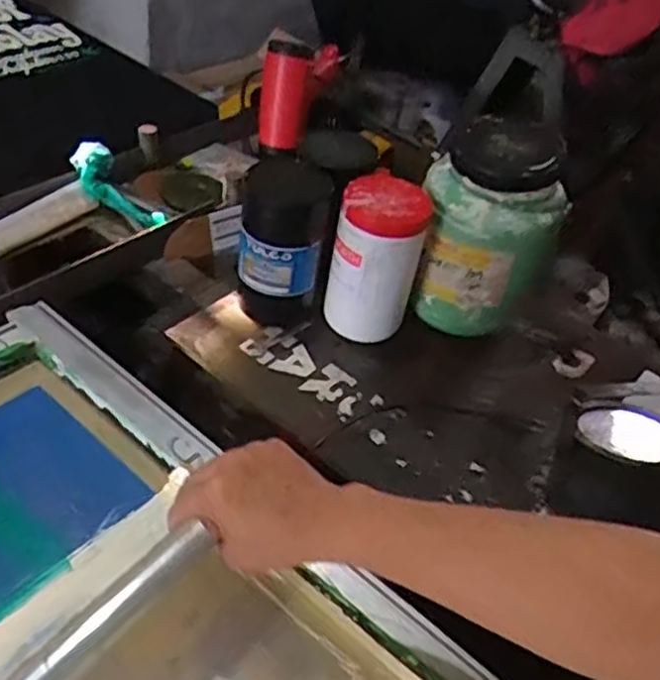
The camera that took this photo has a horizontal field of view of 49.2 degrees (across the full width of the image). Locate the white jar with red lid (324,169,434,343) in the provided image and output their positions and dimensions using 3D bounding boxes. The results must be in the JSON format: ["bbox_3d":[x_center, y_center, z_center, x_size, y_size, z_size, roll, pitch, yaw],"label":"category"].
[{"bbox_3d":[0.048,-0.083,0.792,0.091,0.166,0.089,9,41,-8],"label":"white jar with red lid"}]

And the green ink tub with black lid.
[{"bbox_3d":[0.174,-0.126,0.803,0.149,0.238,0.125,23,44,13],"label":"green ink tub with black lid"}]

